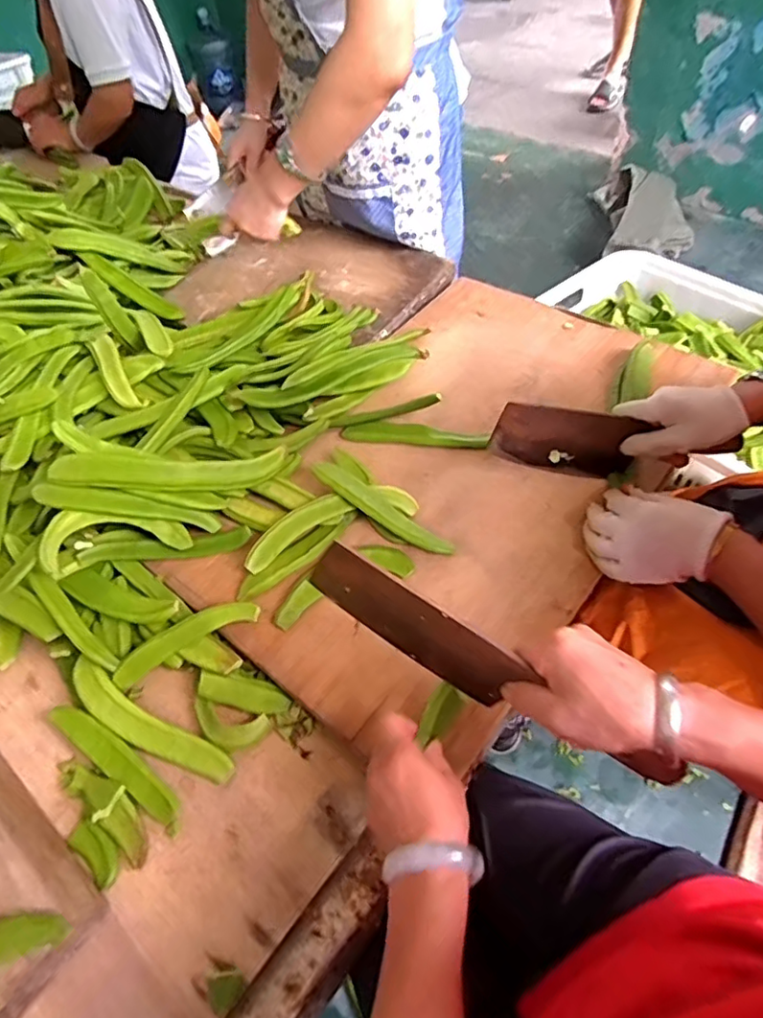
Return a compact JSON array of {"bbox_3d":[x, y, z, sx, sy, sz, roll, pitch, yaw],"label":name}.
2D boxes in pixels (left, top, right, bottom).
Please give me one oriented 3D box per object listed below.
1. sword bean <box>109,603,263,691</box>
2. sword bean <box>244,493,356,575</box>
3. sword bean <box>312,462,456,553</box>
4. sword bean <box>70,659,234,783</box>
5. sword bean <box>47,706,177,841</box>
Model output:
[{"bbox_3d":[-0.199,0.131,0.585,0.153,0.008,0.032,-28,92,-4],"label":"sword bean"},{"bbox_3d":[-0.092,0.023,0.627,0.127,0.027,0.030,-36,57,-20],"label":"sword bean"},{"bbox_3d":[-0.002,-0.001,0.638,0.176,0.029,0.036,33,64,23],"label":"sword bean"},{"bbox_3d":[-0.224,0.204,0.546,0.189,0.019,0.038,23,58,22],"label":"sword bean"},{"bbox_3d":[-0.243,0.231,0.530,0.167,0.009,0.027,28,60,24],"label":"sword bean"}]

